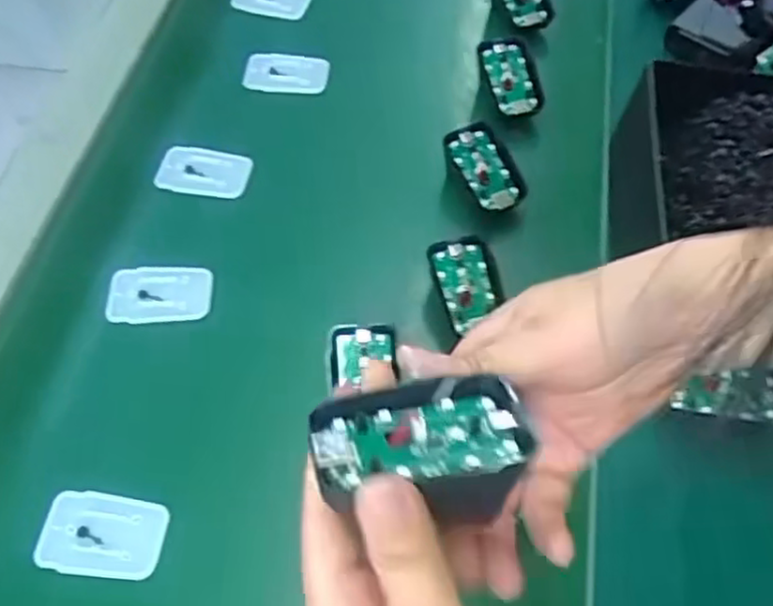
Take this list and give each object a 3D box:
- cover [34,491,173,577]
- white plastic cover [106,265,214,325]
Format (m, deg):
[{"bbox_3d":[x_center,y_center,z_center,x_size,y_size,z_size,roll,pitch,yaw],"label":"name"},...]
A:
[{"bbox_3d":[-0.163,0.133,0.415,0.069,0.010,0.044,5,58,1],"label":"cover"},{"bbox_3d":[-0.157,-0.005,0.502,0.069,0.012,0.044,0,58,-2],"label":"white plastic cover"}]

